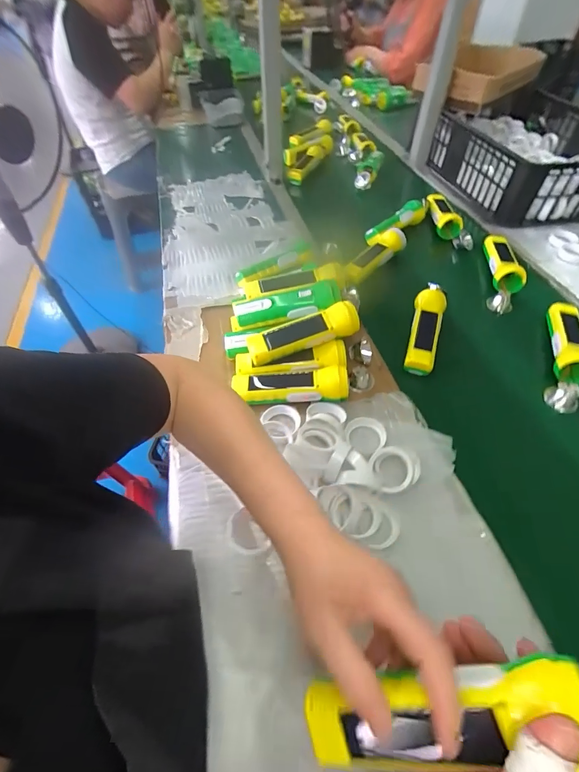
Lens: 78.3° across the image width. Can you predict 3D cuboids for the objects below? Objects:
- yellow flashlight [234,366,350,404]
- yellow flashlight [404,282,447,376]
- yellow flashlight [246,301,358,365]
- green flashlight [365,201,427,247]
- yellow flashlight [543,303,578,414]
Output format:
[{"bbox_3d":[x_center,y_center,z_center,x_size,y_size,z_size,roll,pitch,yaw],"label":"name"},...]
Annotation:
[{"bbox_3d":[0.000,0.001,0.504,0.159,0.042,0.040,1,52,-2],"label":"yellow flashlight"},{"bbox_3d":[0.223,-0.092,0.593,0.053,0.060,0.182,18,54,12],"label":"yellow flashlight"},{"bbox_3d":[0.020,-0.074,0.515,0.164,0.047,0.052,-19,52,1],"label":"yellow flashlight"},{"bbox_3d":[0.239,-0.365,0.805,0.186,0.044,0.045,-36,61,-26],"label":"green flashlight"},{"bbox_3d":[0.440,-0.053,0.561,0.057,0.058,0.203,18,53,12],"label":"yellow flashlight"}]

